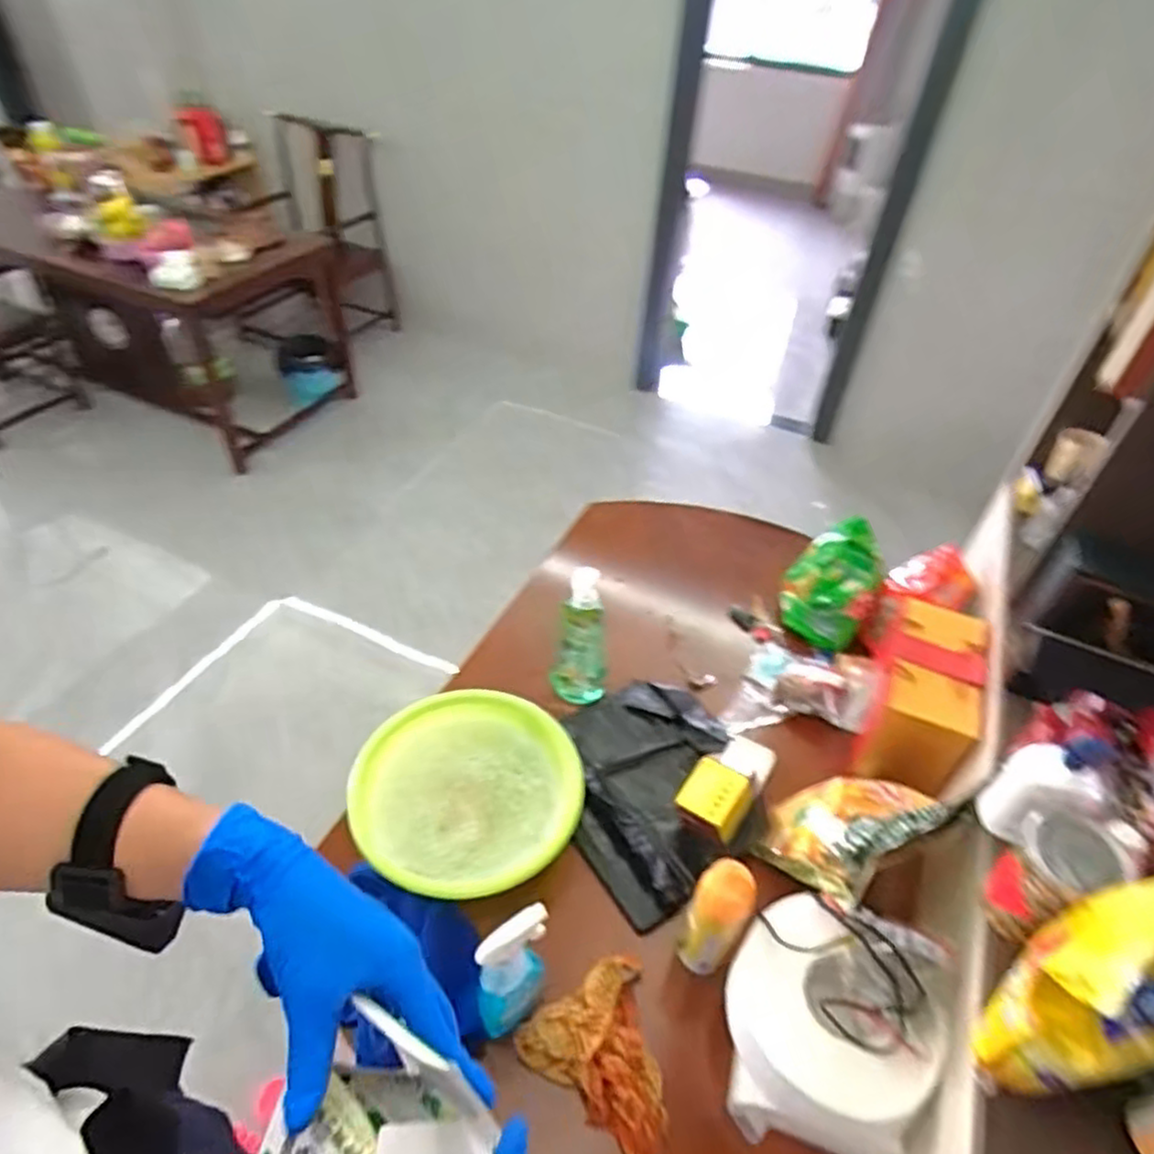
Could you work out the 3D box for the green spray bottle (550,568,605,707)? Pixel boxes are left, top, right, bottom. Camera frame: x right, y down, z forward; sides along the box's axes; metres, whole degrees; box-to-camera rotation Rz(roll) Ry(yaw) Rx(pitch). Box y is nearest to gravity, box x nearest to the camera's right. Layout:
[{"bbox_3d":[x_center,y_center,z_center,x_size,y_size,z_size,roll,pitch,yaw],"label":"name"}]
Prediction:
[{"bbox_3d":[0.007,0.106,1.214,0.092,0.262,0.068,8,43,4],"label":"green spray bottle"}]

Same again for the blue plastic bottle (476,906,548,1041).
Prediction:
[{"bbox_3d":[-0.075,0.468,0.851,0.091,0.214,0.043,-30,53,-31],"label":"blue plastic bottle"}]

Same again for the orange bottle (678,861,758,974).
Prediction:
[{"bbox_3d":[0.175,0.440,0.920,0.066,0.207,0.064,3,43,-2],"label":"orange bottle"}]

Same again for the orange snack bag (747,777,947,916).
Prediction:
[{"bbox_3d":[0.390,0.365,1.032,0.209,0.245,0.095,-16,92,-23],"label":"orange snack bag"}]

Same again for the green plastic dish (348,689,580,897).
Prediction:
[{"bbox_3d":[-0.158,0.315,1.065,0.328,0.057,0.308,3,43,-2],"label":"green plastic dish"}]

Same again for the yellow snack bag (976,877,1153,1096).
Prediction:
[{"bbox_3d":[0.475,0.362,0.640,0.175,0.237,0.117,-17,47,-21],"label":"yellow snack bag"}]

